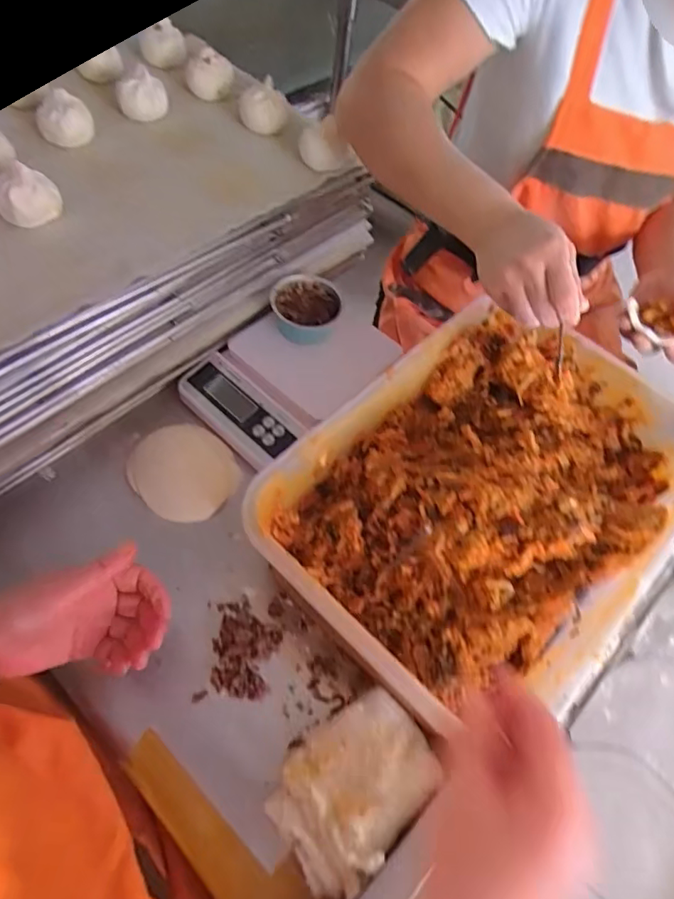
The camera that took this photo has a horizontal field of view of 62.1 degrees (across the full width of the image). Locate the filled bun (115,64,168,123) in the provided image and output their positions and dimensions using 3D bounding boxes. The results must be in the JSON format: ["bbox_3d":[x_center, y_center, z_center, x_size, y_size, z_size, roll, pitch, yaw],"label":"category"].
[{"bbox_3d":[-0.215,-0.388,0.625,0.054,0.044,0.057,-15,60,-15],"label":"filled bun"}]

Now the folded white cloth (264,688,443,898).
[{"bbox_3d":[0.014,0.252,0.423,0.125,0.027,0.090,-35,66,-24],"label":"folded white cloth"}]

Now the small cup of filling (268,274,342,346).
[{"bbox_3d":[-0.035,-0.156,0.628,0.075,0.039,0.074,3,59,-6],"label":"small cup of filling"}]

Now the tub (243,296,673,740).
[{"bbox_3d":[0.136,0.032,0.494,0.266,0.088,0.381,42,63,17],"label":"tub"}]

